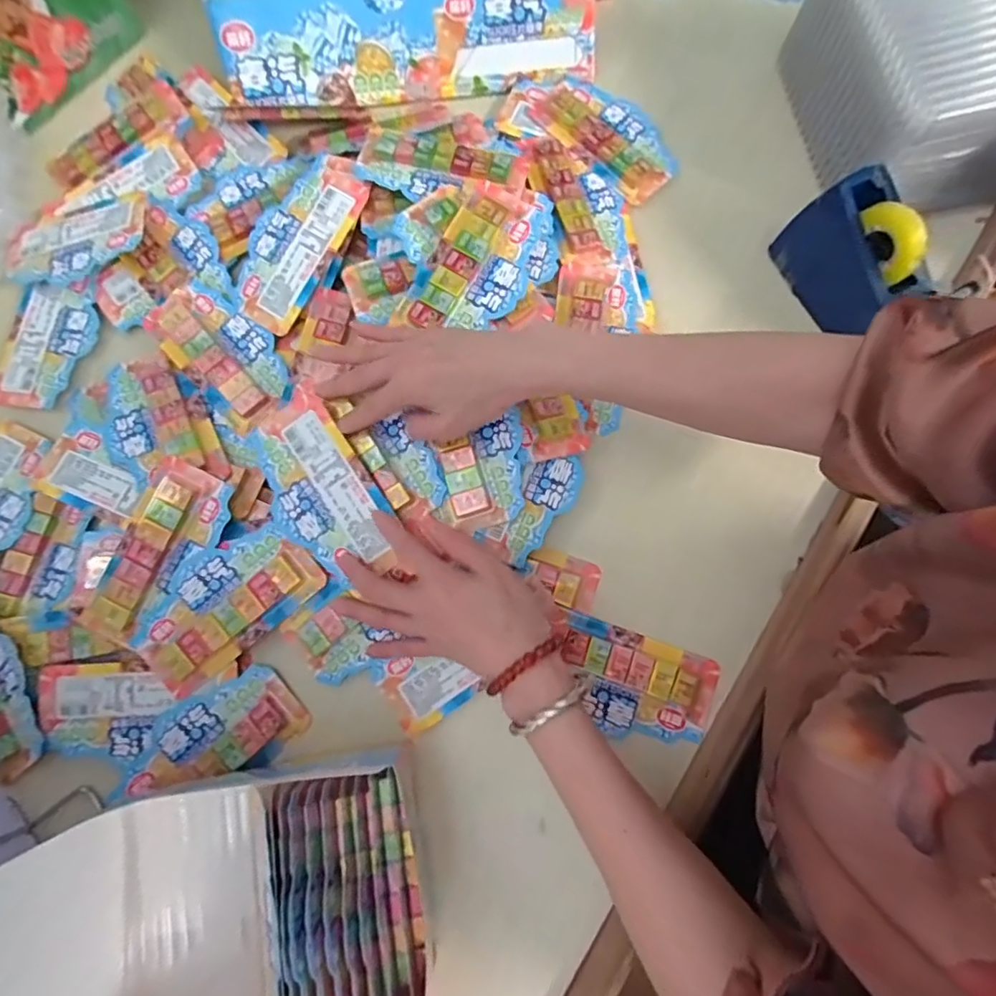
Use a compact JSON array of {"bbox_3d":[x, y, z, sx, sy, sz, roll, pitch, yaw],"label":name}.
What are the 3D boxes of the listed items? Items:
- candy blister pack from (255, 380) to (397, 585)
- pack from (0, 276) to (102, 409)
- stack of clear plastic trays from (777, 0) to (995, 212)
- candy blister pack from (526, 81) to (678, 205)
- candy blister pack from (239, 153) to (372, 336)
[{"bbox_3d":[-0.137,-0.008,0.411,0.078,0.023,0.146,-34,80,-7],"label":"candy blister pack"},{"bbox_3d":[-0.401,-0.138,0.482,0.075,0.010,0.119,10,78,3],"label":"pack"},{"bbox_3d":[0.354,-0.351,0.453,0.160,0.132,0.193,-7,77,0],"label":"stack of clear plastic trays"},{"bbox_3d":[0.102,-0.341,0.507,0.143,0.012,0.075,42,82,9],"label":"candy blister pack"},{"bbox_3d":[-0.175,-0.226,0.474,0.075,0.009,0.159,29,90,9],"label":"candy blister pack"}]

